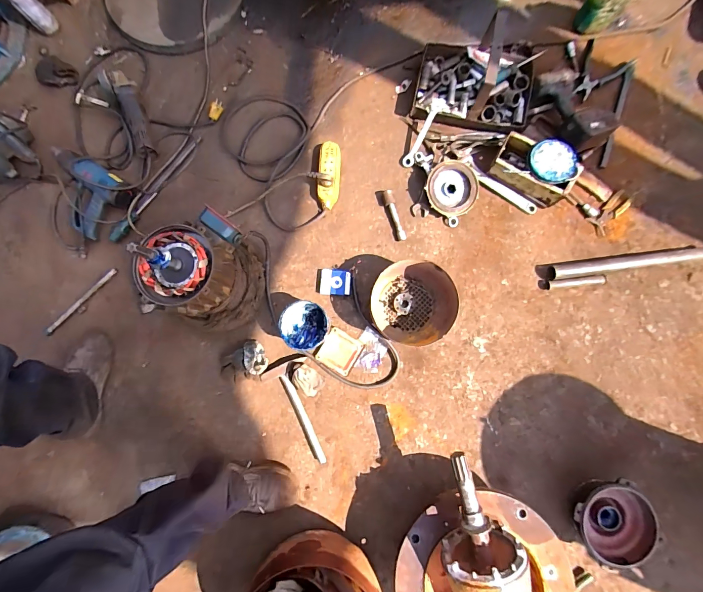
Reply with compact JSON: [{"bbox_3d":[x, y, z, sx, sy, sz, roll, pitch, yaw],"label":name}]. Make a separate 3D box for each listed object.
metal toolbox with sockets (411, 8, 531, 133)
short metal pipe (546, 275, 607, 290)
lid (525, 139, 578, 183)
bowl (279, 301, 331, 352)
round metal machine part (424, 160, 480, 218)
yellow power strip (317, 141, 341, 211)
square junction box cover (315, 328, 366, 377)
[{"bbox_3d":[0.339,-0.602,0.900,0.300,0.187,0.256,10,80,5],"label":"metal toolbox with sockets"},{"bbox_3d":[0.599,-0.036,0.904,0.145,0.020,0.025,-5,79,2],"label":"short metal pipe"},{"bbox_3d":[0.516,-0.344,0.872,0.114,0.028,0.116,-1,84,10],"label":"lid"},{"bbox_3d":[-0.120,0.078,0.882,0.112,0.089,0.117,-1,79,3],"label":"bowl"},{"bbox_3d":[0.277,-0.296,0.934,0.139,0.043,0.143,0,80,-1],"label":"round metal machine part"},{"bbox_3d":[-0.062,-0.337,0.958,0.061,0.042,0.183,1,79,3],"label":"yellow power strip"},{"bbox_3d":[-0.031,0.149,0.918,0.100,0.013,0.100,31,81,5],"label":"square junction box cover"}]

